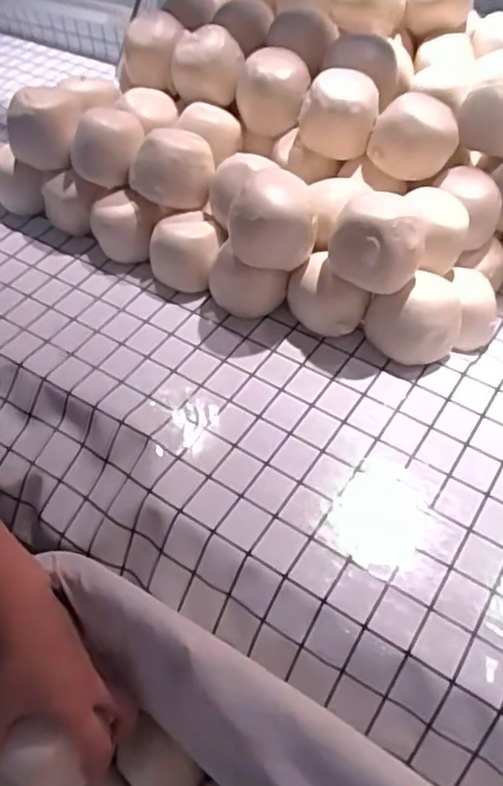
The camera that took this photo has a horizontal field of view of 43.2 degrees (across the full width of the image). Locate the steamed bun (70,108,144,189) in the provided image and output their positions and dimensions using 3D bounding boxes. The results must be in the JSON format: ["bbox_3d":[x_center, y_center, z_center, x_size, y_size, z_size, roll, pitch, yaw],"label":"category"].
[{"bbox_3d":[-0.167,-0.292,0.772,0.086,0.069,0.086,-1,51,1],"label":"steamed bun"}]

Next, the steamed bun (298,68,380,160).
[{"bbox_3d":[0.098,-0.315,0.725,0.083,0.076,0.083,5,51,6],"label":"steamed bun"}]

